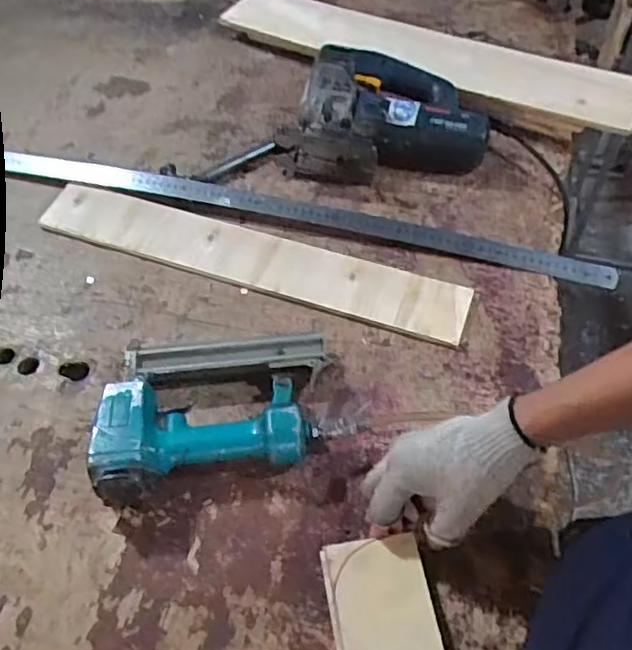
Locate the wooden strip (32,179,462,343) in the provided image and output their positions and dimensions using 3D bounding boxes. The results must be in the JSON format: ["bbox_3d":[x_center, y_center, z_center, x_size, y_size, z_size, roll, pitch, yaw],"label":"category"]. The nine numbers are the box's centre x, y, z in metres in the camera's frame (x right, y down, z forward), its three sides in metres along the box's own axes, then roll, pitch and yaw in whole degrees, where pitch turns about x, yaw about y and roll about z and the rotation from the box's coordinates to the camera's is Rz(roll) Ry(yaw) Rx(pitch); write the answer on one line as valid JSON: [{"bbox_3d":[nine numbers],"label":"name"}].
[{"bbox_3d":[-0.087,-0.087,0.787,0.539,0.016,0.082,17,56,14],"label":"wooden strip"}]

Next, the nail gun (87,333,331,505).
[{"bbox_3d":[-0.101,0.084,0.644,0.208,0.060,0.174,0,54,2],"label":"nail gun"}]

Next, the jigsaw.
[{"bbox_3d":[0.099,-0.268,0.866,0.244,0.091,0.196,15,56,13],"label":"jigsaw"}]

